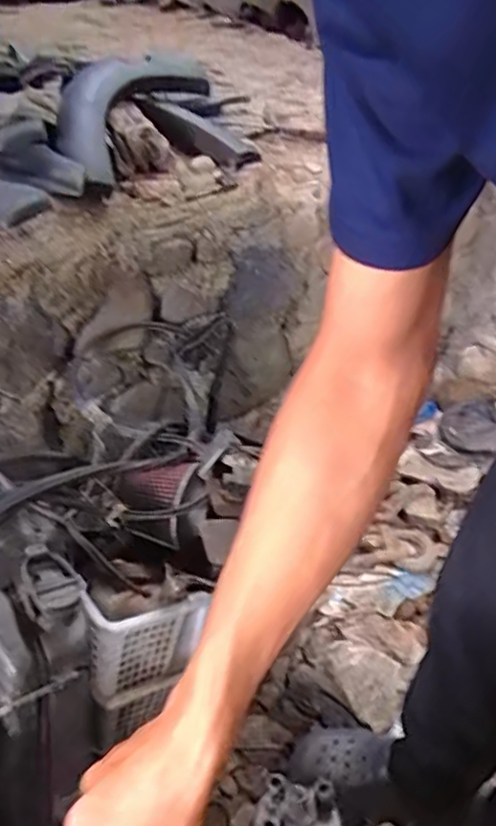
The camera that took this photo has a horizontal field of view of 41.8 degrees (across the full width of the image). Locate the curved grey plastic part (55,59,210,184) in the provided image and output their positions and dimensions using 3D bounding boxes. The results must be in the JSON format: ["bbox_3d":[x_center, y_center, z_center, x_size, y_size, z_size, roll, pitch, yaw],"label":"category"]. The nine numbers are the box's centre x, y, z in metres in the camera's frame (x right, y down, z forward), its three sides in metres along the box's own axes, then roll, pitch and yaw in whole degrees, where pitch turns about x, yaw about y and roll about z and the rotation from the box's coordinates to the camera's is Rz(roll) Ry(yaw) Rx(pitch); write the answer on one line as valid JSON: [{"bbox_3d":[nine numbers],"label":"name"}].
[{"bbox_3d":[-0.266,-0.660,1.418,0.142,0.165,0.562,8,38,11],"label":"curved grey plastic part"}]

